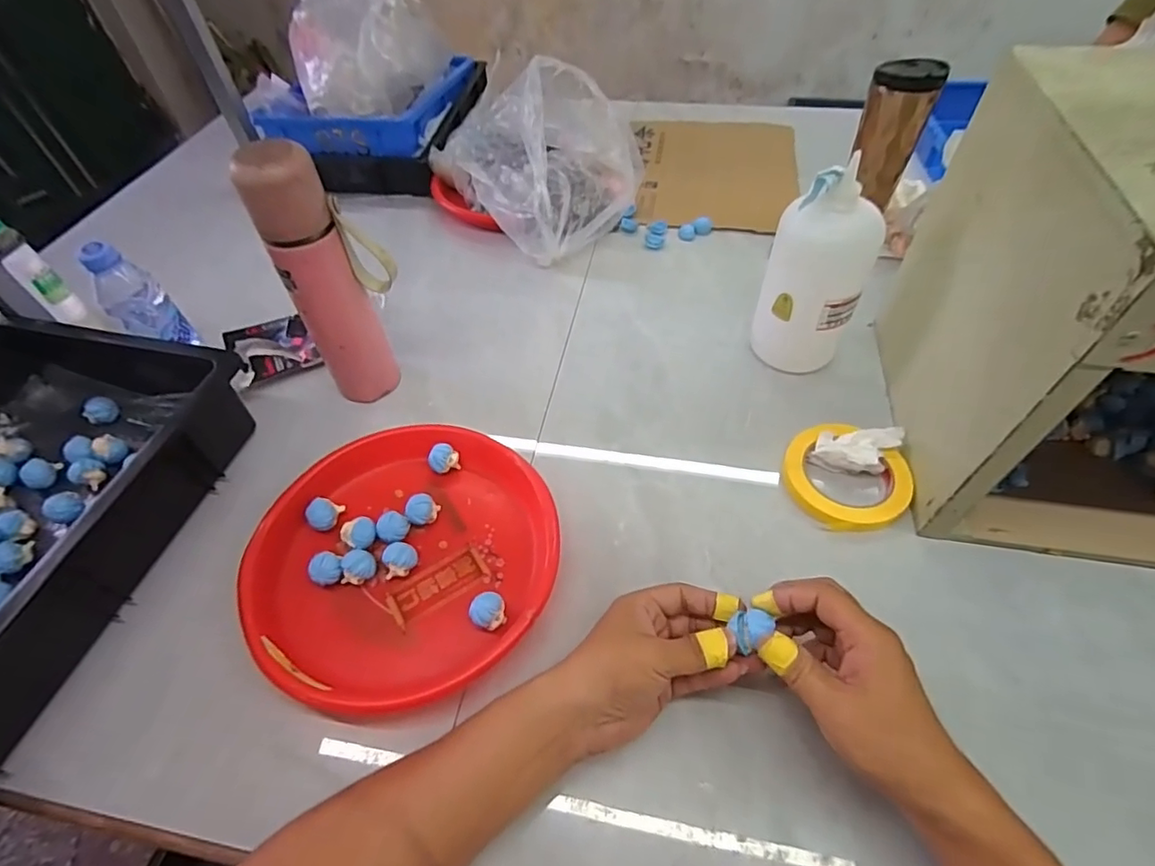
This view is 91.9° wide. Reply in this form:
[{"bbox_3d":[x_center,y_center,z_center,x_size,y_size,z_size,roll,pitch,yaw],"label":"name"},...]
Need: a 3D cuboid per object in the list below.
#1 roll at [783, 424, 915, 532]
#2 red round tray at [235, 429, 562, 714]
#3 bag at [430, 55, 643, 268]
[{"bbox_3d":[0.250,0.039,0.523,0.115,0.021,0.111,-1,52,2],"label":"roll"},{"bbox_3d":[-0.147,0.102,0.482,0.242,0.032,0.247,-1,52,2],"label":"red round tray"},{"bbox_3d":[-0.059,-0.383,0.757,0.184,0.197,0.275,-30,57,-19],"label":"bag"}]

